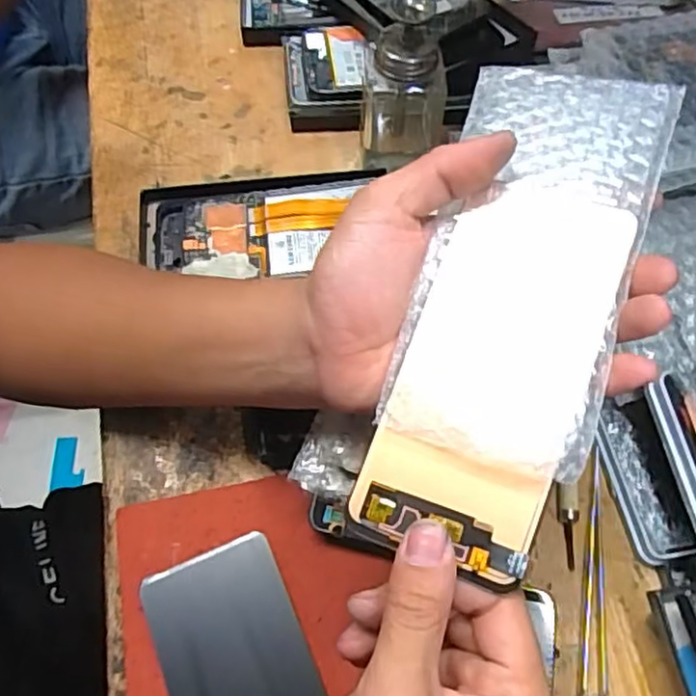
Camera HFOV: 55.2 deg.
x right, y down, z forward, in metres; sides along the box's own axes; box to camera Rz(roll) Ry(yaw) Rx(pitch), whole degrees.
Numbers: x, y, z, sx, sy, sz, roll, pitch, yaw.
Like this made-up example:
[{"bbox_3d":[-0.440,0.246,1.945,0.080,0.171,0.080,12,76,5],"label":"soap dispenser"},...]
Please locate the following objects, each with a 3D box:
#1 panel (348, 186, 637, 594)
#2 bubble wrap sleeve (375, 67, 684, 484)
[{"bbox_3d":[0.058,0.008,0.266,0.072,0.006,0.153,18,83,20],"label":"panel"},{"bbox_3d":[0.076,-0.040,0.276,0.082,0.008,0.173,14,78,21],"label":"bubble wrap sleeve"}]

